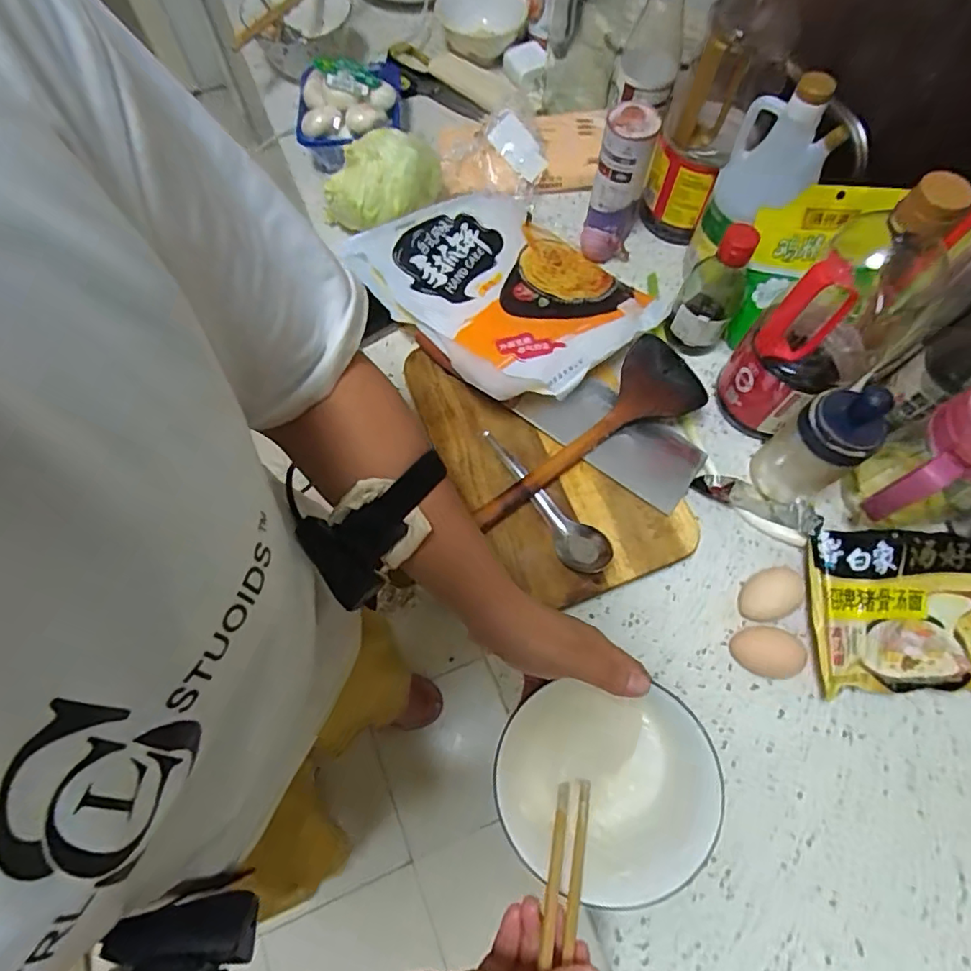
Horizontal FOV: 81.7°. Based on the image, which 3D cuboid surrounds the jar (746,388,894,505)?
[{"bbox_3d":[0.291,-0.035,0.490,0.054,0.139,0.063,-40,74,-15],"label":"jar"}]

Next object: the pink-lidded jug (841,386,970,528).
[{"bbox_3d":[0.367,-0.007,0.475,0.087,0.179,0.074,-19,70,-8],"label":"pink-lidded jug"}]

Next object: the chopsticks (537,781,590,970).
[{"bbox_3d":[0.039,0.258,0.308,0.023,0.010,0.188,16,40,5],"label":"chopsticks"}]

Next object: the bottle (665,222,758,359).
[{"bbox_3d":[0.227,-0.193,0.556,0.057,0.136,0.061,31,71,11],"label":"bottle"}]

